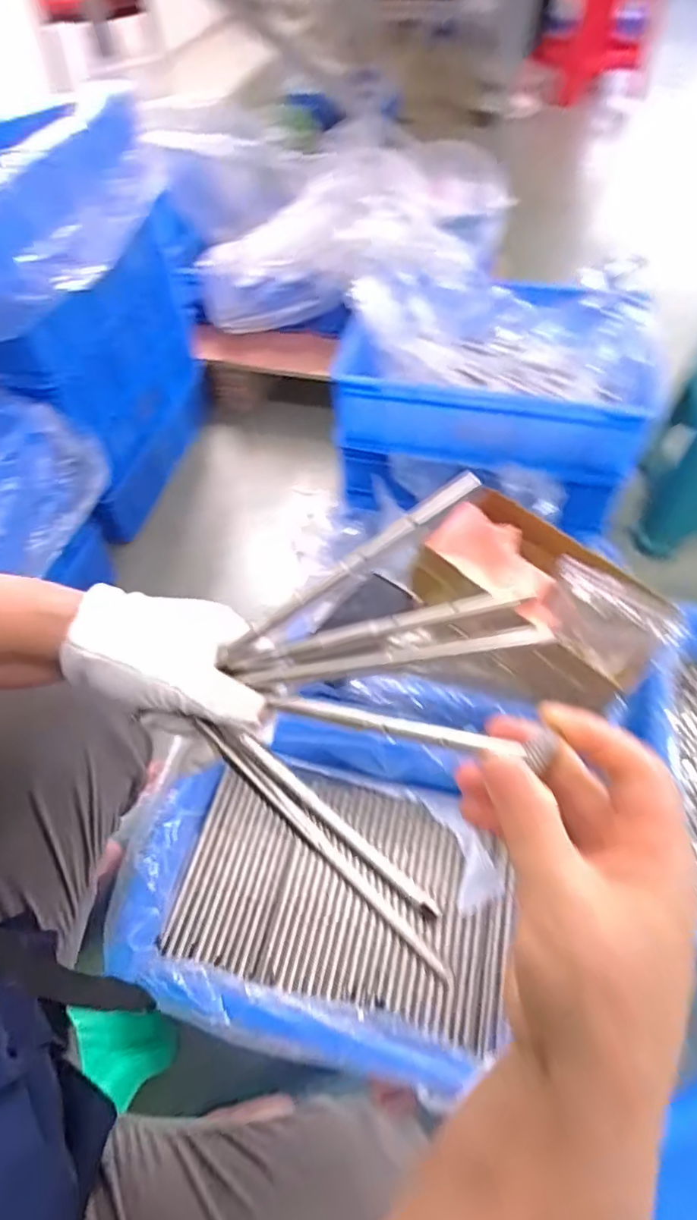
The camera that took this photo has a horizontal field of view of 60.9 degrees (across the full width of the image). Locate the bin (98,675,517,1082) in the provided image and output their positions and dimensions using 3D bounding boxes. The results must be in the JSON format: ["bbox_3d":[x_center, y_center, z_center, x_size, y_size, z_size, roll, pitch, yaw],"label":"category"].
[{"bbox_3d":[-0.047,0.284,0.629,0.335,0.119,0.276,4,55,6],"label":"bin"}]

